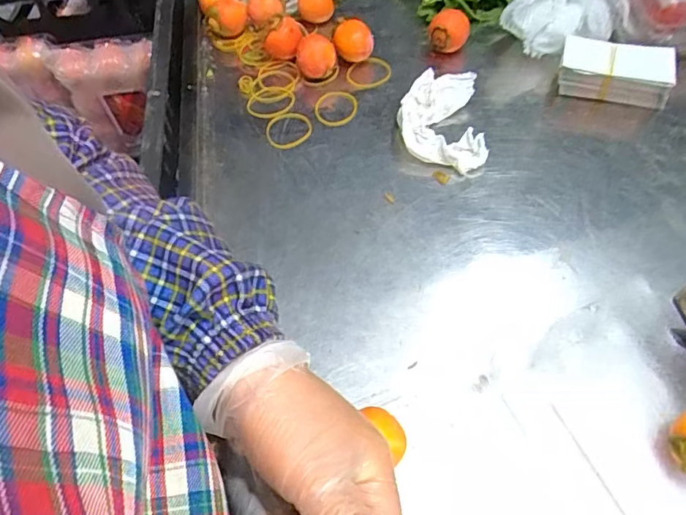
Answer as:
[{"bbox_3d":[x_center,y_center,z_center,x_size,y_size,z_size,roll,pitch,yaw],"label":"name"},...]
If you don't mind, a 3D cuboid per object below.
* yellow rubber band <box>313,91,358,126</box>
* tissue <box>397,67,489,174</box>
[{"bbox_3d":[-0.008,-0.156,0.548,0.046,0.004,0.052,-1,56,2],"label":"yellow rubber band"},{"bbox_3d":[0.096,-0.134,0.512,0.081,0.030,0.107,2,58,3],"label":"tissue"}]

